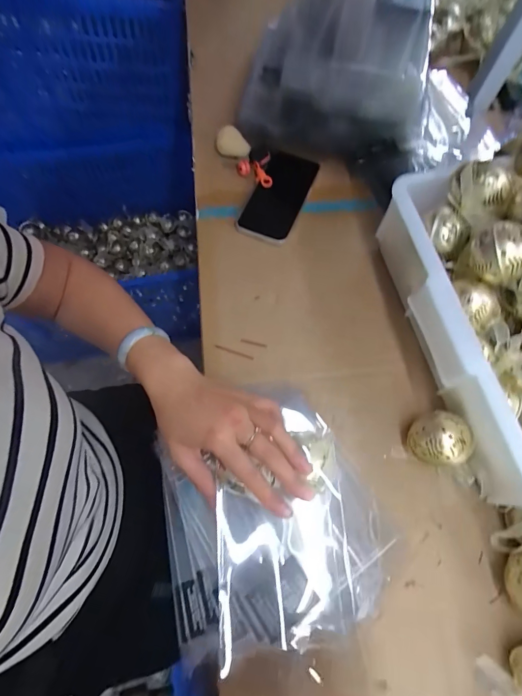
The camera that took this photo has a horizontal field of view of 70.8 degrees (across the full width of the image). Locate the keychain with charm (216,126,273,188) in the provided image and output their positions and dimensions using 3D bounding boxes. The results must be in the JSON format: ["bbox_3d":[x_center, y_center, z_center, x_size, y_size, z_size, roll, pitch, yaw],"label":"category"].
[{"bbox_3d":[-0.016,-0.264,0.512,0.047,0.041,0.105,-40,74,-15],"label":"keychain with charm"}]

